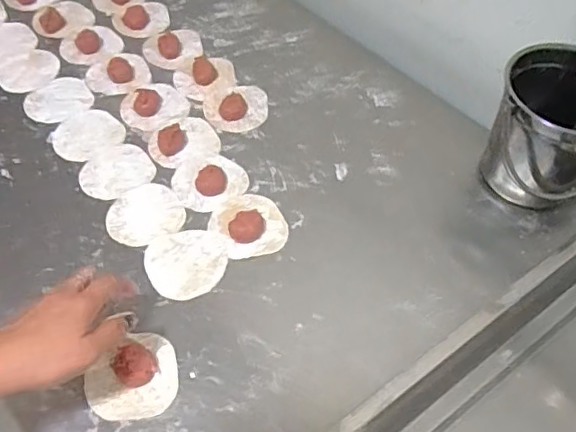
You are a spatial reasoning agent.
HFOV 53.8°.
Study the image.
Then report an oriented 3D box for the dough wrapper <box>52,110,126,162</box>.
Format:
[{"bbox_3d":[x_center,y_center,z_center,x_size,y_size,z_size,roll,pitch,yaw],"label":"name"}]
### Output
[{"bbox_3d":[-0.242,-0.098,0.691,0.081,0.005,0.071,-35,63,-22],"label":"dough wrapper"}]

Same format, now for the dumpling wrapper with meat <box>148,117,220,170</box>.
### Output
[{"bbox_3d":[-0.126,-0.093,0.681,0.081,0.014,0.065,-23,59,-16],"label":"dumpling wrapper with meat"}]

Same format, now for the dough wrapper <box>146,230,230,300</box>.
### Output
[{"bbox_3d":[-0.104,0.049,0.585,0.080,0.004,0.077,-15,59,-9],"label":"dough wrapper"}]

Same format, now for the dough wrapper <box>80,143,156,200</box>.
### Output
[{"bbox_3d":[-0.199,-0.051,0.658,0.081,0.004,0.069,-30,61,-20],"label":"dough wrapper"}]

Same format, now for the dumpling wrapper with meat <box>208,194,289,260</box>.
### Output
[{"bbox_3d":[-0.042,0.009,0.614,0.073,0.014,0.079,0,55,-1],"label":"dumpling wrapper with meat"}]

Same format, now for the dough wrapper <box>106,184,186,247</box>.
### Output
[{"bbox_3d":[-0.157,-0.003,0.619,0.080,0.004,0.076,0,55,-1],"label":"dough wrapper"}]

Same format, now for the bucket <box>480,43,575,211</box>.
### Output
[{"bbox_3d":[0.291,-0.090,0.622,0.139,0.141,0.119,33,61,20],"label":"bucket"}]

